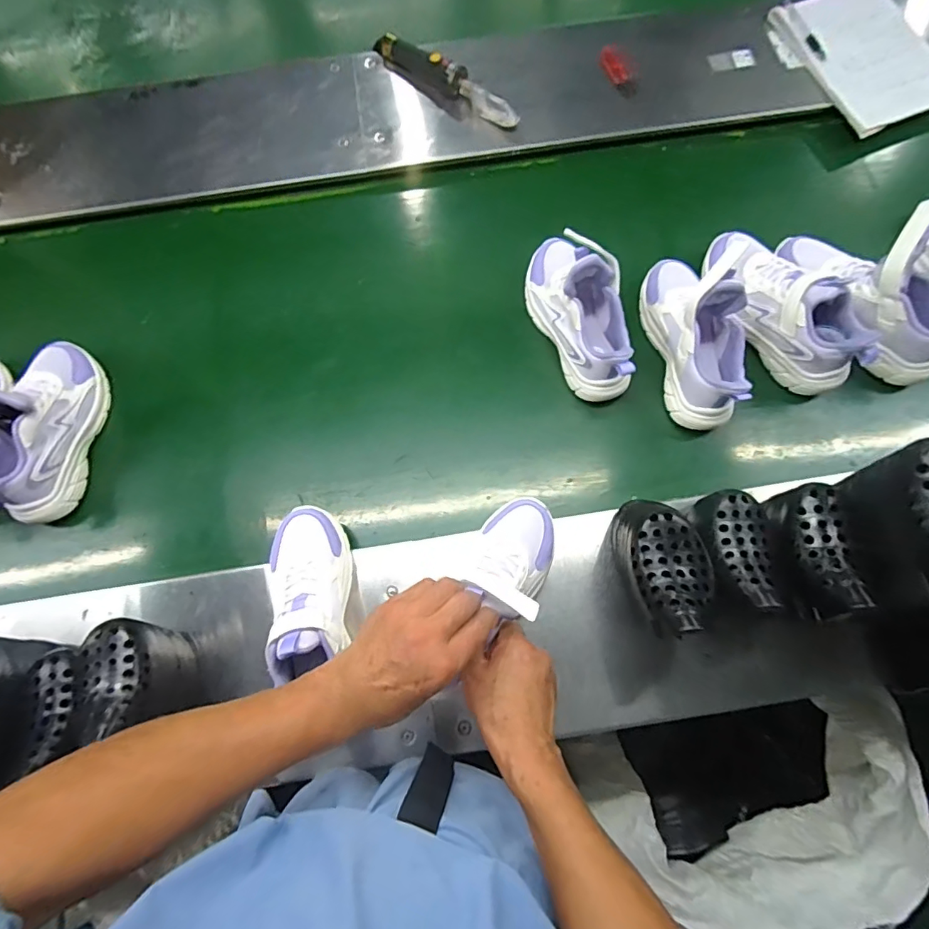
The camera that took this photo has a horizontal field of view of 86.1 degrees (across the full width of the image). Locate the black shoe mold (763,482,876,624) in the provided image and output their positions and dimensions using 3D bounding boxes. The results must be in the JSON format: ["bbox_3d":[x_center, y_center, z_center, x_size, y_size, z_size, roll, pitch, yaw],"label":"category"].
[{"bbox_3d":[0.349,0.086,0.501,0.053,0.080,0.131,6,75,2],"label":"black shoe mold"}]

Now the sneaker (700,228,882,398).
[{"bbox_3d":[0.408,-0.211,0.632,0.083,0.104,0.248,-35,77,-9],"label":"sneaker"}]

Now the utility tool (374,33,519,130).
[{"bbox_3d":[-0.029,-0.596,0.770,0.267,0.044,0.035,35,77,9],"label":"utility tool"}]

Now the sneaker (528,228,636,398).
[{"bbox_3d":[0.150,-0.206,0.644,0.081,0.148,0.235,-23,76,-6],"label":"sneaker"}]

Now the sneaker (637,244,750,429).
[{"bbox_3d":[0.300,-0.176,0.618,0.082,0.133,0.238,-10,75,-3],"label":"sneaker"}]

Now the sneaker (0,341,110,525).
[{"bbox_3d":[-0.549,-0.057,0.625,0.099,0.130,0.238,3,75,1],"label":"sneaker"}]

